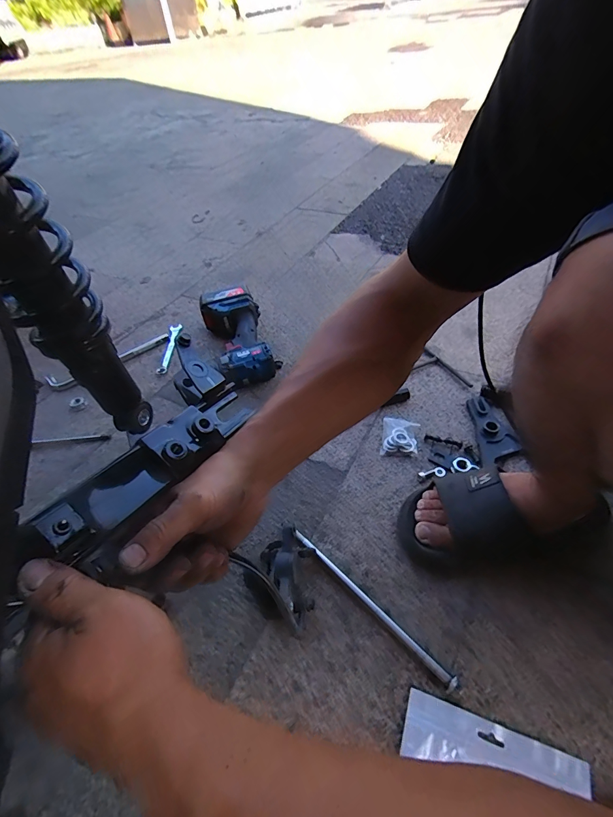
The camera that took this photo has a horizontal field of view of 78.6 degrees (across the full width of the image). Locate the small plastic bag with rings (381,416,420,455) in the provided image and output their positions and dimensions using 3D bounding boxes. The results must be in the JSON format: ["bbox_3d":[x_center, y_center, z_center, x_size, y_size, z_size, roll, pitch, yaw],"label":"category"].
[{"bbox_3d":[0.149,0.045,0.598,0.056,0.020,0.059,5,49,9],"label":"small plastic bag with rings"}]

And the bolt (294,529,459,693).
[{"bbox_3d":[0.070,0.227,0.443,0.014,0.018,0.230,-38,56,-26],"label":"bolt"}]

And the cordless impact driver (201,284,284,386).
[{"bbox_3d":[-0.143,-0.151,0.771,0.123,0.078,0.247,-19,49,-11],"label":"cordless impact driver"}]

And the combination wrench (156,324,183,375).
[{"bbox_3d":[-0.298,-0.135,0.816,0.025,0.011,0.164,-3,48,2],"label":"combination wrench"}]

